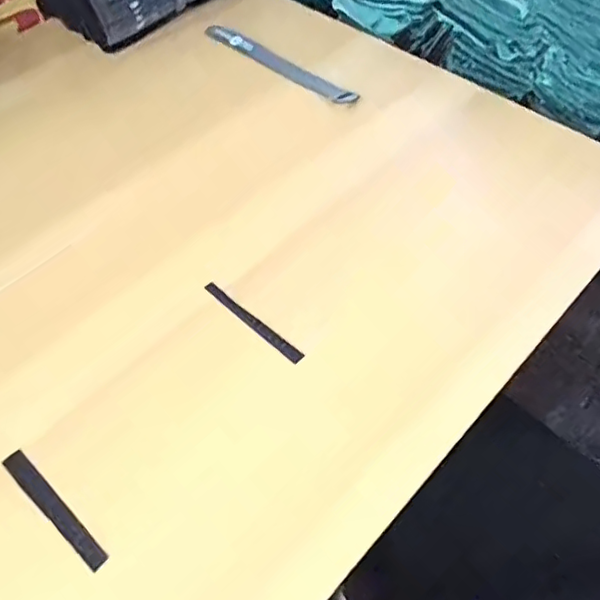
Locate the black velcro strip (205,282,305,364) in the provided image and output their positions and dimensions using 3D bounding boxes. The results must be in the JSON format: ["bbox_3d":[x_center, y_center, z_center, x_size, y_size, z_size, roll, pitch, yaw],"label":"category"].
[{"bbox_3d":[-0.032,0.015,0.390,0.085,0.006,0.009,35,61,23],"label":"black velcro strip"}]

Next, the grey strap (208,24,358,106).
[{"bbox_3d":[-0.022,-0.231,0.562,0.186,0.009,0.024,38,63,25],"label":"grey strap"}]

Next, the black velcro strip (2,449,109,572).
[{"bbox_3d":[-0.136,0.115,0.321,0.084,0.004,0.011,38,55,21],"label":"black velcro strip"}]

